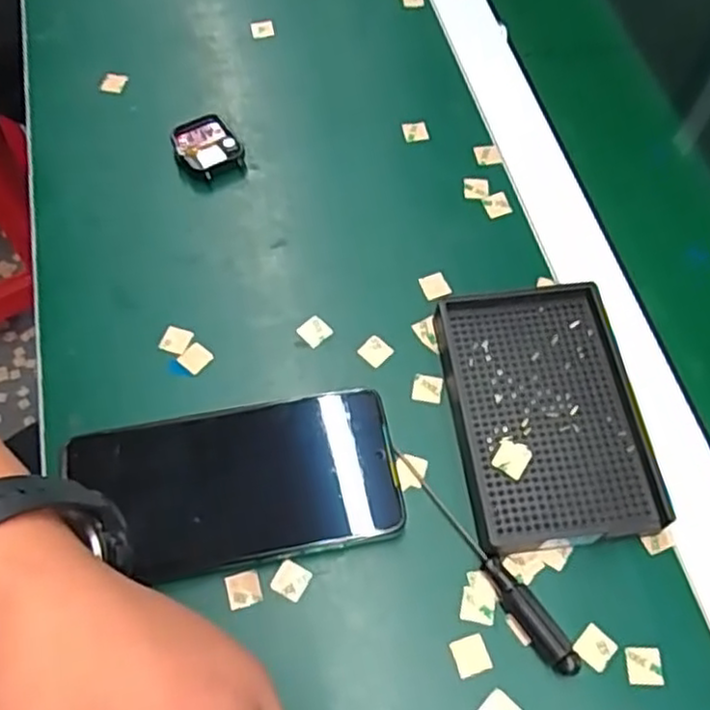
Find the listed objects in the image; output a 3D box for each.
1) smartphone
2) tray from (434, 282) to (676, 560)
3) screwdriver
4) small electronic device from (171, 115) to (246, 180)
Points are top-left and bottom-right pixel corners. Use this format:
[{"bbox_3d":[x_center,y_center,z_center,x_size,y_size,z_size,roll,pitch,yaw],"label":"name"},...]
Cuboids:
[{"bbox_3d":[-0.059,0.063,0.354,0.155,0.010,0.078,-10,66,-4],"label":"smartphone"},{"bbox_3d":[0.099,0.030,0.378,0.091,0.020,0.136,-5,62,-5],"label":"tray"},{"bbox_3d":[0.061,0.096,0.344,0.012,0.013,0.126,-31,67,-17],"label":"screwdriver"},{"bbox_3d":[-0.096,-0.135,0.465,0.039,0.013,0.045,-20,65,-12],"label":"small electronic device"}]

